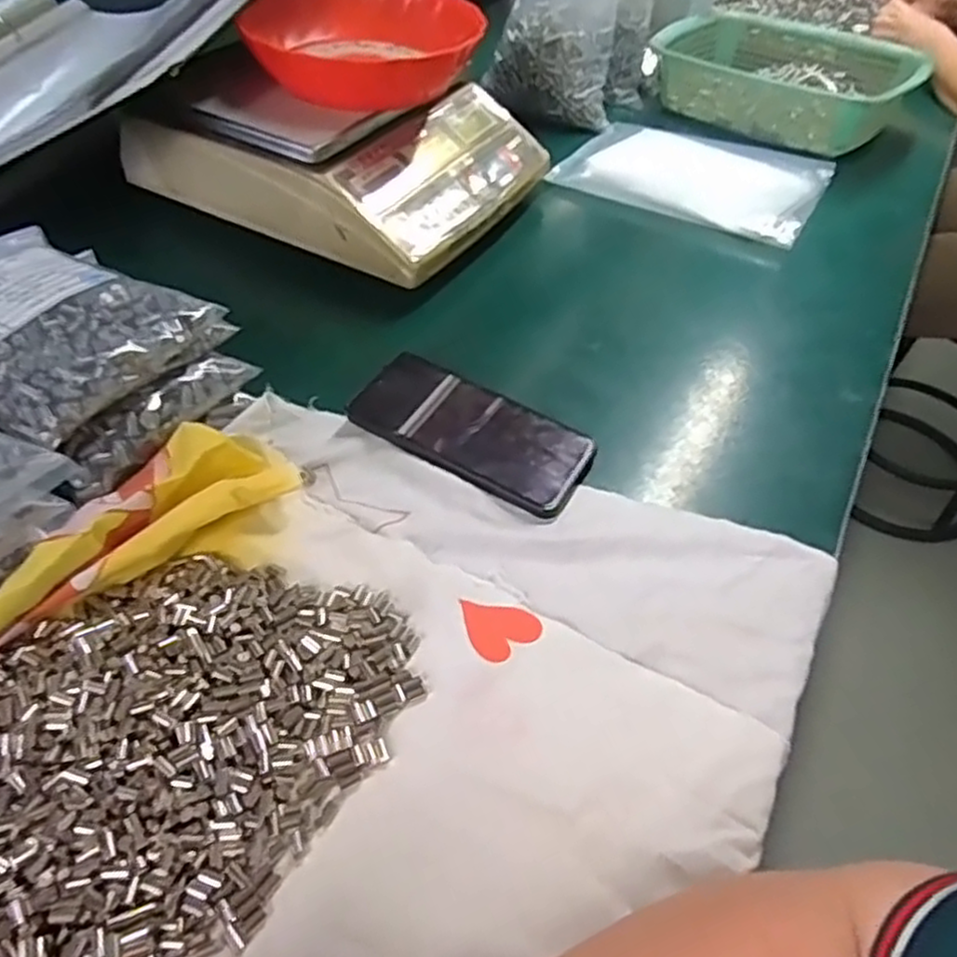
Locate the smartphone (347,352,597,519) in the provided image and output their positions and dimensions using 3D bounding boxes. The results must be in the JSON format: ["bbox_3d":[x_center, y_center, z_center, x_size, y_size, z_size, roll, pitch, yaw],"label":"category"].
[{"bbox_3d":[-0.004,-0.036,0.503,0.161,0.014,0.075,27,52,18],"label":"smartphone"}]

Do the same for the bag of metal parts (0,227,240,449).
[{"bbox_3d":[-0.269,-0.098,0.443,0.175,0.035,0.134,25,51,16],"label":"bag of metal parts"}]

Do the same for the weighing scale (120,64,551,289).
[{"bbox_3d":[-0.126,-0.333,0.707,0.329,0.099,0.258,23,51,15],"label":"weighing scale"}]

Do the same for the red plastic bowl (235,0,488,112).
[{"bbox_3d":[-0.112,-0.396,0.676,0.207,0.053,0.207,2,48,-3],"label":"red plastic bowl"}]

